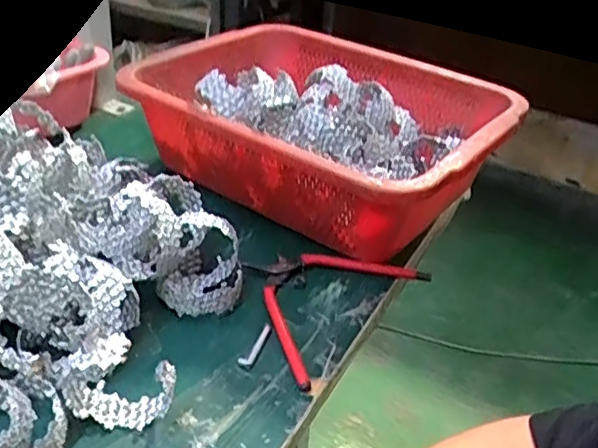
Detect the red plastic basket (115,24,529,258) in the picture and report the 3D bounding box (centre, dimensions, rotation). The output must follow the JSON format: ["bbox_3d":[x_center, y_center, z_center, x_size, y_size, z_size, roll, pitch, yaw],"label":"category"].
[{"bbox_3d":[0.024,-0.088,0.603,0.327,0.121,0.242,26,39,29],"label":"red plastic basket"}]

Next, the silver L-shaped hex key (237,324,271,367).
[{"bbox_3d":[-0.030,0.086,0.436,0.011,0.006,0.041,16,35,16],"label":"silver L-shaped hex key"}]

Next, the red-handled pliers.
[{"bbox_3d":[0.015,0.052,0.487,0.112,0.013,0.158,28,40,31],"label":"red-handled pliers"}]

